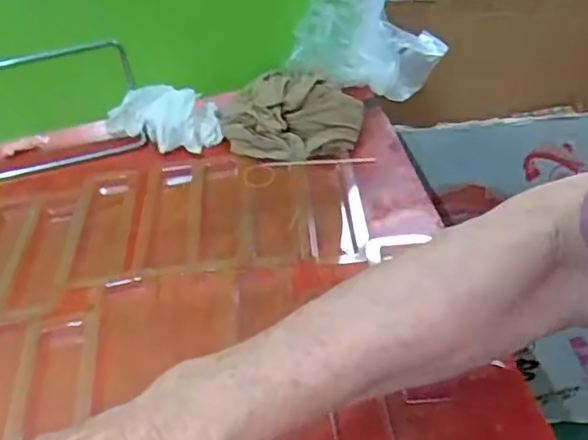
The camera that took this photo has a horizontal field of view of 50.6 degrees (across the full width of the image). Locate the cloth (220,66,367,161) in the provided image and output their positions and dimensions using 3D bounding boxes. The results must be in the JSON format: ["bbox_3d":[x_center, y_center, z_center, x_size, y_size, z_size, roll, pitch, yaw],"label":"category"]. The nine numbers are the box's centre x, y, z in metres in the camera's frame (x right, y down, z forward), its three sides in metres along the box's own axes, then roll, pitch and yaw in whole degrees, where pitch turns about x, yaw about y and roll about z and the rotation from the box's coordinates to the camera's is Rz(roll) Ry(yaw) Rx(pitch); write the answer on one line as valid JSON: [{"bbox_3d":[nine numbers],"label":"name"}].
[{"bbox_3d":[-0.002,-0.093,0.545,0.122,0.041,0.098,-9,40,-4],"label":"cloth"}]

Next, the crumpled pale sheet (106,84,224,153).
[{"bbox_3d":[-0.120,-0.092,0.561,0.104,0.039,0.047,-4,40,2],"label":"crumpled pale sheet"}]

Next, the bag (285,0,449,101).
[{"bbox_3d":[0.068,-0.169,0.594,0.148,0.129,0.054,-23,43,-19],"label":"bag"}]

